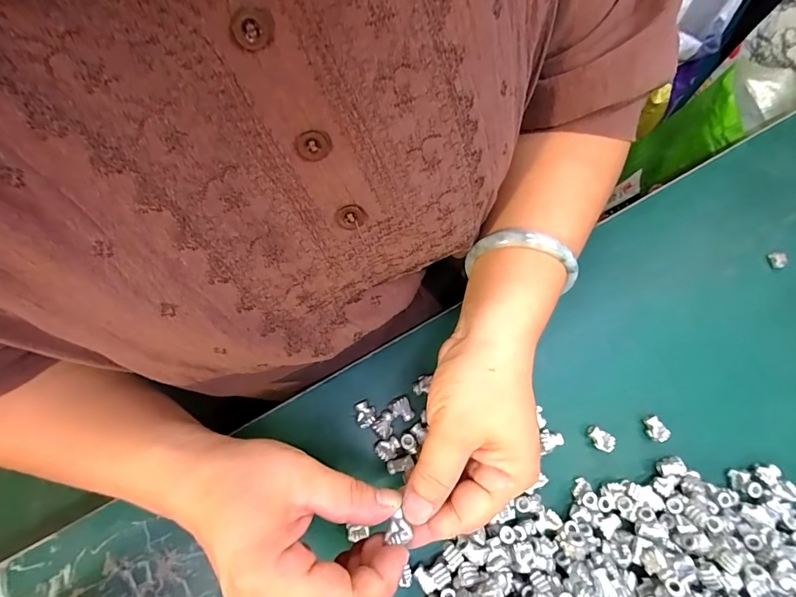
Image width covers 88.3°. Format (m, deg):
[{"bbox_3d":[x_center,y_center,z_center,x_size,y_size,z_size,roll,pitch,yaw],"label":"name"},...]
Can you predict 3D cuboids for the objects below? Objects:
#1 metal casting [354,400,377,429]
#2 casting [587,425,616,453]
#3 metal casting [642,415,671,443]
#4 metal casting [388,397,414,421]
[{"bbox_3d":[-0.023,0.081,0.289,0.014,0.011,0.018,-15,75,-6],"label":"metal casting"},{"bbox_3d":[0.143,0.100,0.292,0.017,0.011,0.012,37,77,9],"label":"casting"},{"bbox_3d":[0.185,0.093,0.294,0.012,0.011,0.017,-28,77,-9],"label":"metal casting"},{"bbox_3d":[0.002,0.079,0.289,0.014,0.006,0.016,-23,76,-8],"label":"metal casting"}]

